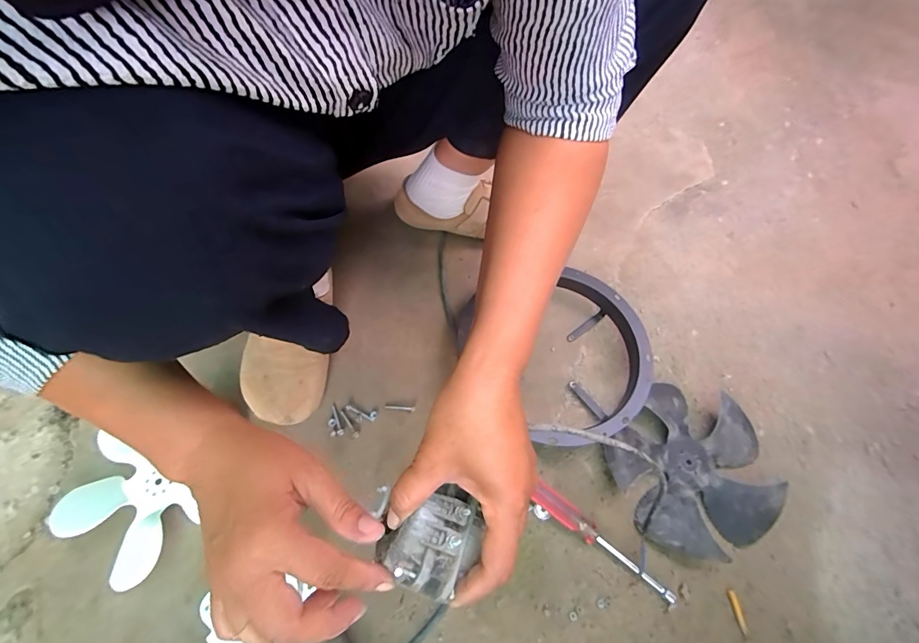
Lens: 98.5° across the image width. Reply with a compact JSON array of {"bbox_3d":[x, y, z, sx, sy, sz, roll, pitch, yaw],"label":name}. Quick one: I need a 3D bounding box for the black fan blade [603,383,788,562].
[{"bbox_3d":[0.274,0.168,0.466,0.184,0.033,0.178,1,63,-1],"label":"black fan blade"}]

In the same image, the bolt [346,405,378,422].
[{"bbox_3d":[-0.122,0.112,0.494,0.040,0.004,0.011,20,65,8],"label":"bolt"}]

